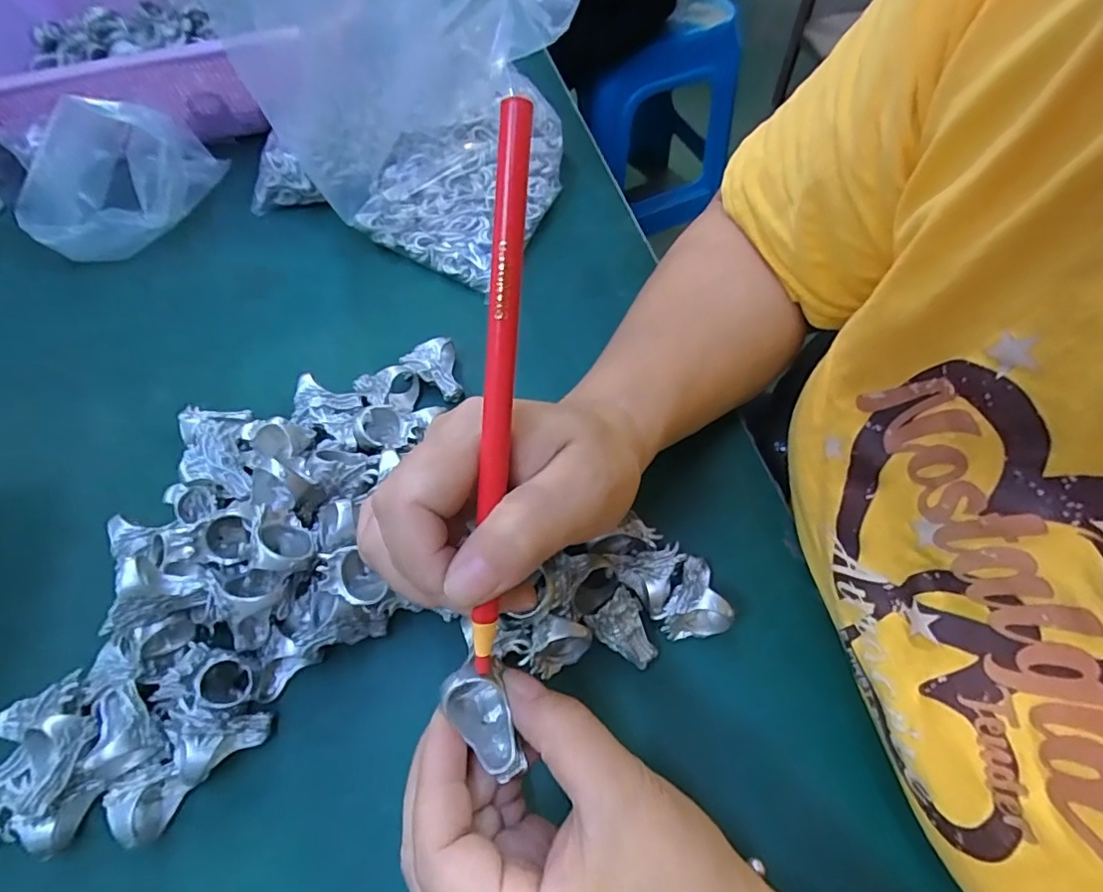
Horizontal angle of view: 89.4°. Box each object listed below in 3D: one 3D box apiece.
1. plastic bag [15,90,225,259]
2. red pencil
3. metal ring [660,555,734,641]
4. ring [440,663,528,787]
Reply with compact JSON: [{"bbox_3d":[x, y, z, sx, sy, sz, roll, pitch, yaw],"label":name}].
[{"bbox_3d":[-0.300,-0.185,0.387,0.130,0.083,0.066,-37,67,-16],"label":"plastic bag"},{"bbox_3d":[-0.016,-0.010,0.166,0.008,0.006,0.167,6,102,5],"label":"red pencil"},{"bbox_3d":[0.066,0.071,0.264,0.028,0.029,0.035,-6,62,-1],"label":"metal ring"},{"bbox_3d":[-0.021,0.092,0.188,0.018,0.021,0.035,-36,66,-15],"label":"ring"}]

